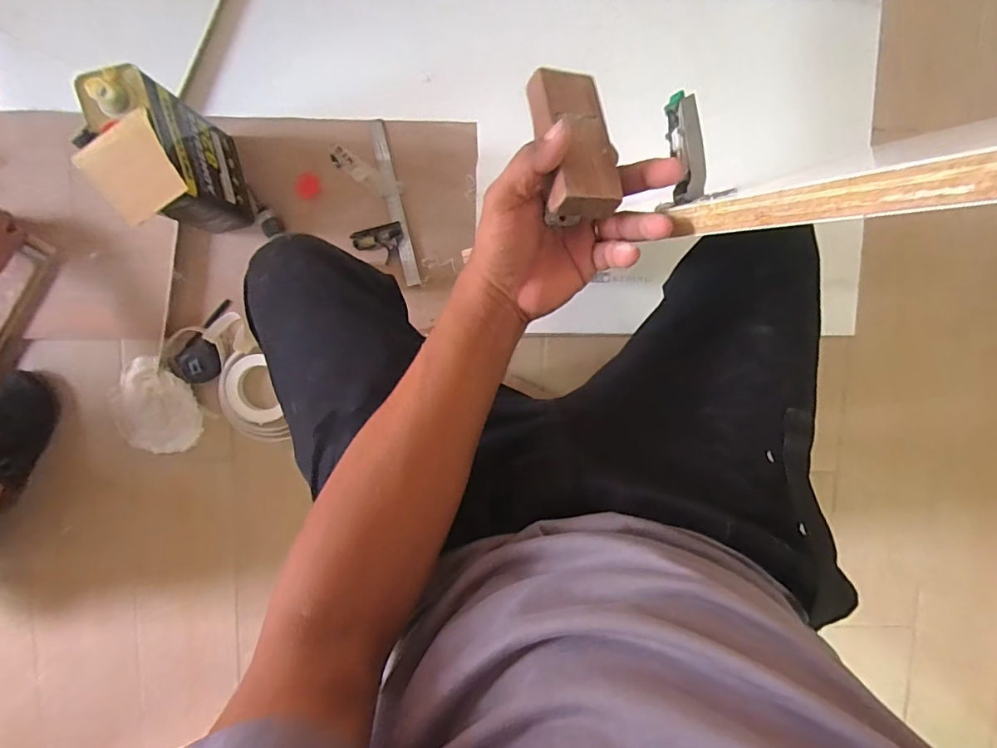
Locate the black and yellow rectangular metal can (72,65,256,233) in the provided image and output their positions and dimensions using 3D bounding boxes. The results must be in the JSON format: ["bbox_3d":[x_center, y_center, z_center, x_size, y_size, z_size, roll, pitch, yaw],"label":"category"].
[{"bbox_3d":[-0.503,-0.318,0.771,0.108,0.268,0.188,-14,96,-1],"label":"black and yellow rectangular metal can"}]

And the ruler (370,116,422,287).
[{"bbox_3d":[-0.190,-0.310,0.903,0.029,0.009,0.294,-12,96,3],"label":"ruler"}]

